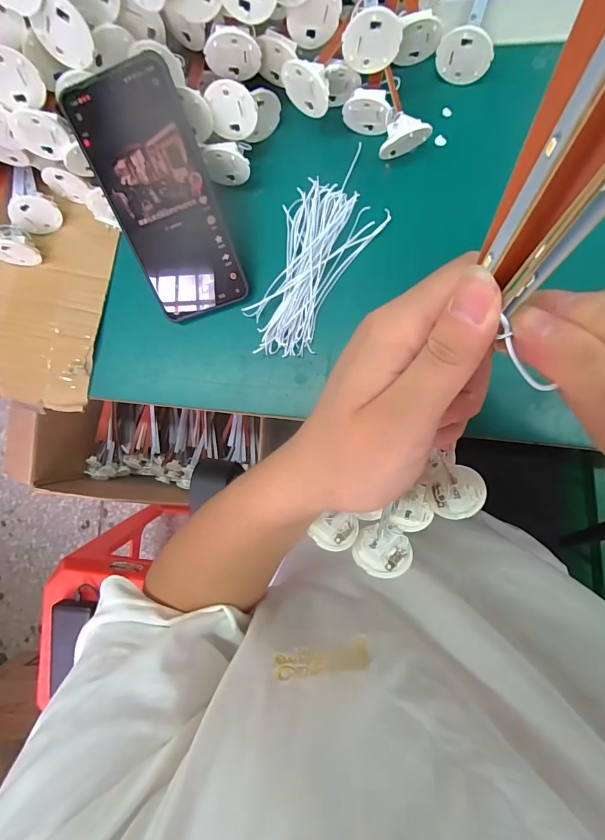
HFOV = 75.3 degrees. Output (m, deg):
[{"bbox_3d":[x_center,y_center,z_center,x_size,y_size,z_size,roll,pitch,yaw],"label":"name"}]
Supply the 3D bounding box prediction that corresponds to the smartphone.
[{"bbox_3d":[-0.102,-0.161,0.296,0.076,0.011,0.166,-14,121,10],"label":"smartphone"}]

